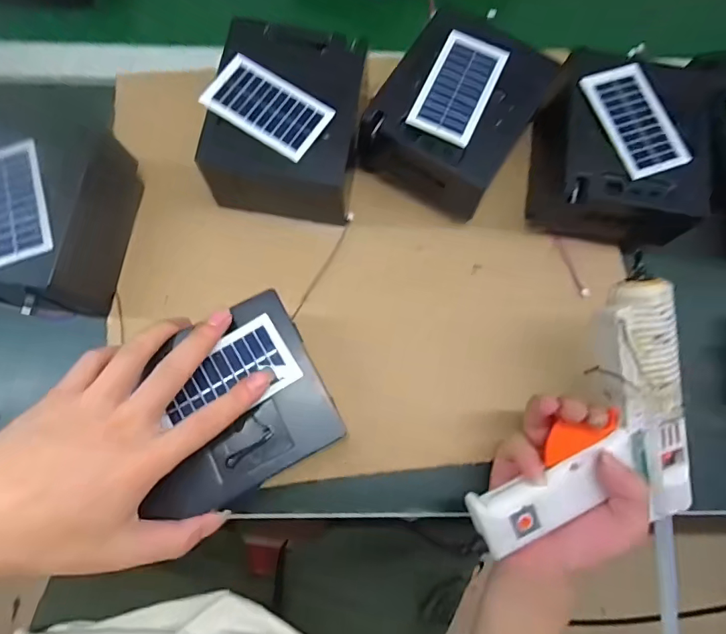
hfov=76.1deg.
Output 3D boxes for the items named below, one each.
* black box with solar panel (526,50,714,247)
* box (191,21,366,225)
[{"bbox_3d":[0.214,-0.140,0.395,0.121,0.078,0.140,12,75,1],"label":"black box with solar panel"},{"bbox_3d":[-0.064,-0.160,0.397,0.120,0.074,0.147,7,74,0],"label":"box"}]

